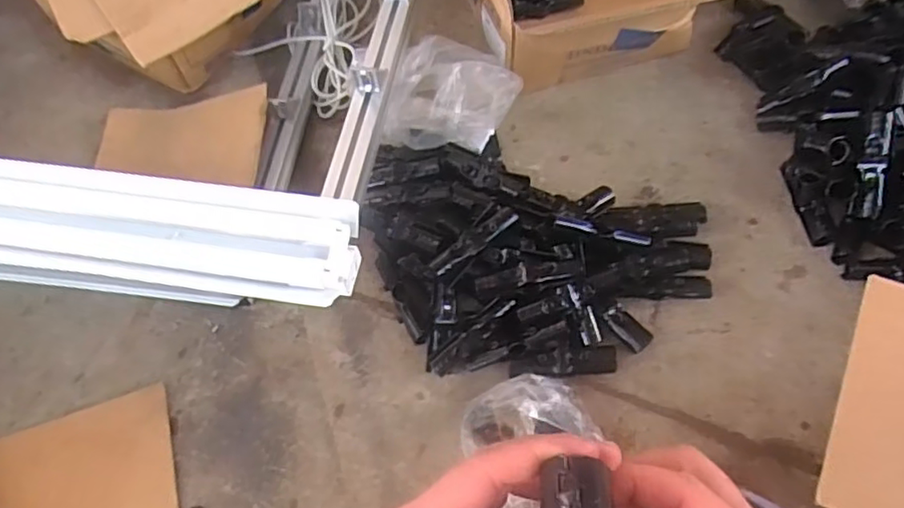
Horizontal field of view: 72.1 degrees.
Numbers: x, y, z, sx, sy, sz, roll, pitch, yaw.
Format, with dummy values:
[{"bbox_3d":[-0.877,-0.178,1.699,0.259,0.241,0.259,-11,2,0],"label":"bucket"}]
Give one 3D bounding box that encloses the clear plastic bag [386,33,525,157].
[{"bbox_3d":[0.009,-0.229,0.907,0.170,0.091,0.179,15,63,13],"label":"clear plastic bag"}]

